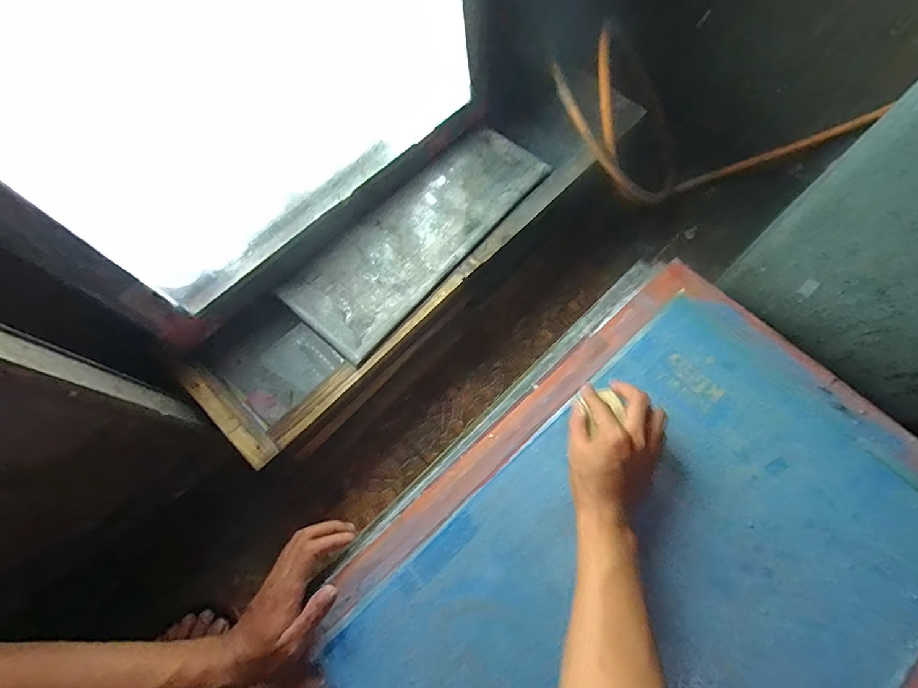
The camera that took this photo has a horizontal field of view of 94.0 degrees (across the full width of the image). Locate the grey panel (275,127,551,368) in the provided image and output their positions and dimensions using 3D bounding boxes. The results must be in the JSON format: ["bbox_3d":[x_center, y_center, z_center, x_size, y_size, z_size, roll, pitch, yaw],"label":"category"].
[{"bbox_3d":[-0.047,-0.149,0.567,0.146,0.012,0.377,41,76,17],"label":"grey panel"}]

